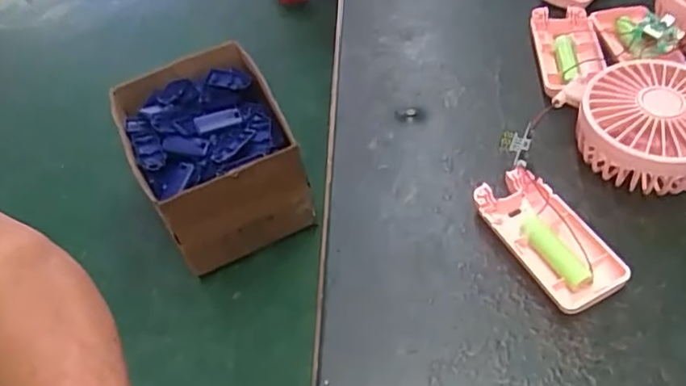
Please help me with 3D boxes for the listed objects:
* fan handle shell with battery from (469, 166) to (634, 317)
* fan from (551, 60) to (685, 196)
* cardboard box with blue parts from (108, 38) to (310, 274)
[{"bbox_3d":[0.119,0.027,0.366,0.045,0.016,0.093,-26,52,-15],"label":"fan handle shell with battery"},{"bbox_3d":[0.190,-0.041,0.387,0.086,0.047,0.085,-6,50,2],"label":"fan"},{"bbox_3d":[-0.264,-0.081,1.245,0.291,0.196,0.376,-22,51,-9],"label":"cardboard box with blue parts"}]

